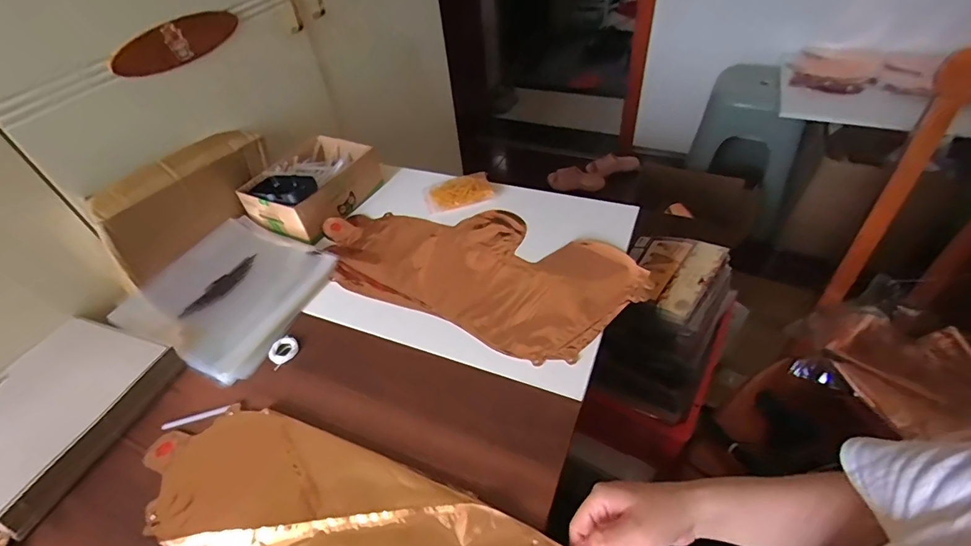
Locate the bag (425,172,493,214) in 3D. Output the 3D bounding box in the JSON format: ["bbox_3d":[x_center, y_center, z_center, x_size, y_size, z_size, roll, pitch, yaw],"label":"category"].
[{"bbox_3d":[-0.044,-0.129,0.710,0.107,0.022,0.071,-11,45,-3],"label":"bag"}]

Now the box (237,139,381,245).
[{"bbox_3d":[-0.273,-0.141,0.709,0.134,0.082,0.192,18,50,24],"label":"box"}]

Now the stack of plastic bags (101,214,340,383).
[{"bbox_3d":[-0.339,0.020,0.593,0.210,0.031,0.213,15,49,22],"label":"stack of plastic bags"}]

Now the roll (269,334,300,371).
[{"bbox_3d":[-0.241,0.092,0.527,0.035,0.005,0.035,-32,50,-23],"label":"roll"}]

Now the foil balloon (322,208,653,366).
[{"bbox_3d":[-0.023,-0.016,0.608,0.438,0.018,0.213,18,50,24],"label":"foil balloon"}]

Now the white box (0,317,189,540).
[{"bbox_3d":[-0.465,0.148,0.476,0.168,0.044,0.199,11,48,18],"label":"white box"}]

